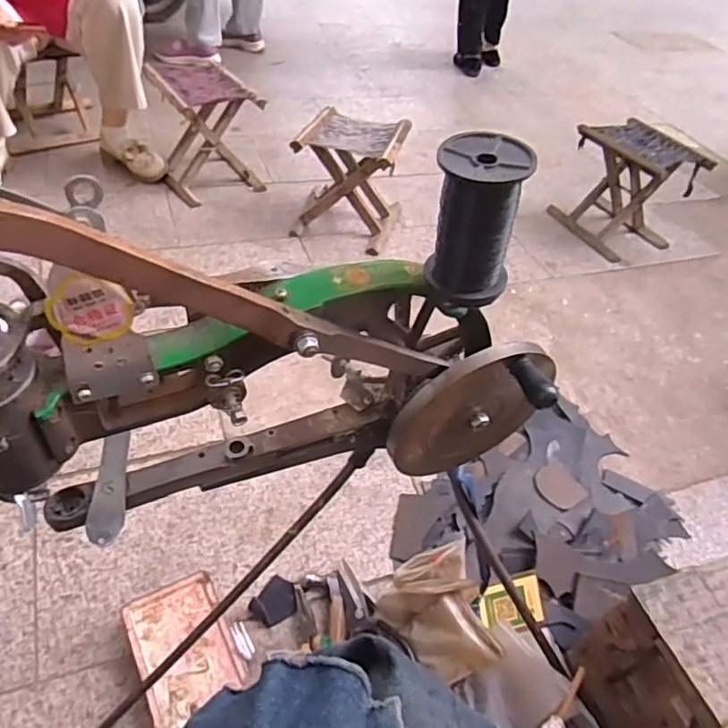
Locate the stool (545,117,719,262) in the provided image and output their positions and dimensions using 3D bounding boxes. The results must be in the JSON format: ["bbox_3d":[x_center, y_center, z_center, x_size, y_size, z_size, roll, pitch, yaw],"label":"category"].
[{"bbox_3d":[0.707,-0.482,1.597,0.226,0.265,0.311,-19,53,-26],"label":"stool"}]

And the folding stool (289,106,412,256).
[{"bbox_3d":[-0.031,-0.478,1.530,0.267,0.254,0.257,19,46,8],"label":"folding stool"}]

